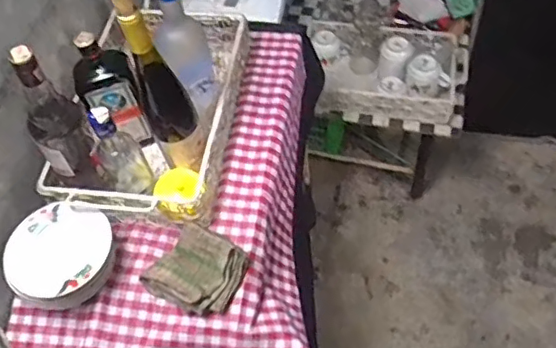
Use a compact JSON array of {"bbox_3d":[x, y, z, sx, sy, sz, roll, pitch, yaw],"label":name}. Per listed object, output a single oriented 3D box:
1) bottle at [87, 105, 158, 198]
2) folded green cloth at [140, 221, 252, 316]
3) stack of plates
[{"bbox_3d":[-0.224,-0.028,0.821,0.064,0.174,0.080,-31,59,-17],"label":"bottle"},{"bbox_3d":[-0.117,0.137,0.823,0.128,0.036,0.118,26,61,20],"label":"folded green cloth"},{"bbox_3d":[-0.314,0.122,0.827,0.153,0.071,0.151,20,59,17],"label":"stack of plates"}]

